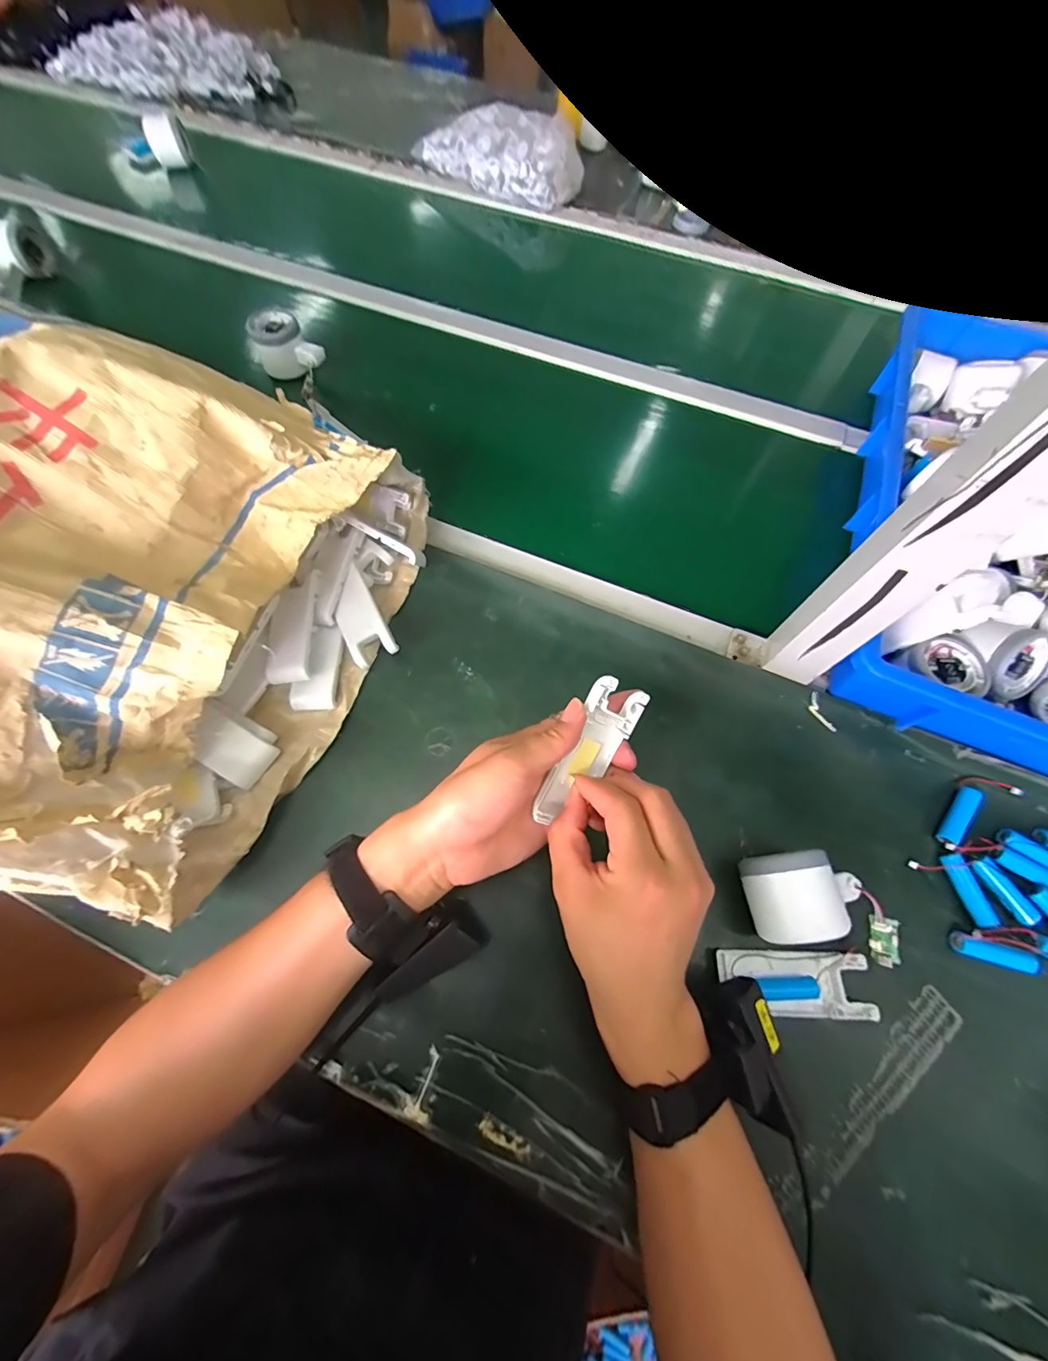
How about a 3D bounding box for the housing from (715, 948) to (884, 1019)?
[{"bbox_3d":[0.185,0.209,0.326,0.101,0.015,0.039,2,64,0],"label":"housing"}]

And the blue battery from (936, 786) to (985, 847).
[{"bbox_3d":[0.343,0.106,0.371,0.015,0.015,0.050,37,70,16],"label":"blue battery"}]

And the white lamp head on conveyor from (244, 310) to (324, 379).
[{"bbox_3d":[-0.286,-0.407,0.575,0.075,0.050,0.076,-19,66,-9],"label":"white lamp head on conveyor"}]

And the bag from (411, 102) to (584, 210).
[{"bbox_3d":[-0.042,-0.887,0.793,0.301,0.070,0.133,36,70,14],"label":"bag"}]

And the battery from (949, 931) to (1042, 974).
[{"bbox_3d":[0.329,0.191,0.331,0.046,0.010,0.014,10,64,22],"label":"battery"}]

